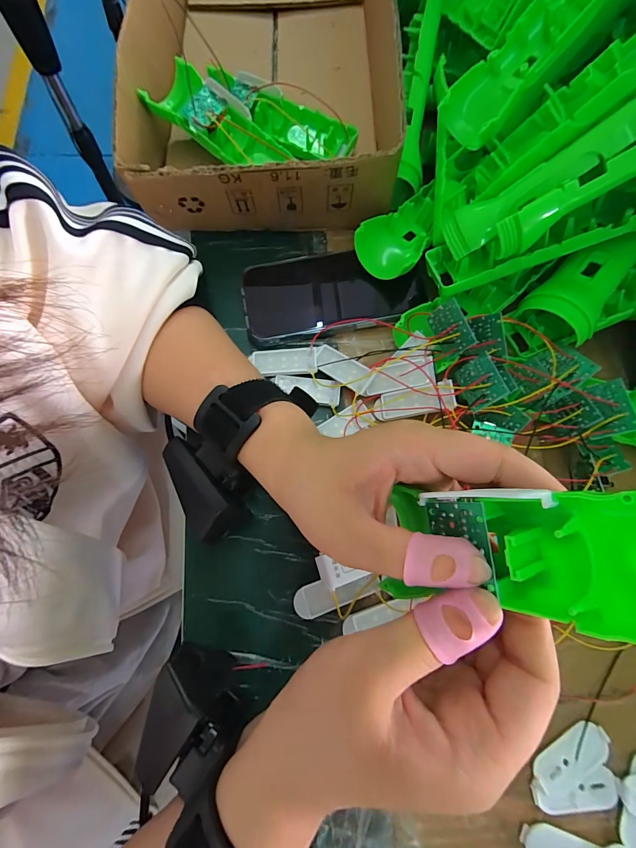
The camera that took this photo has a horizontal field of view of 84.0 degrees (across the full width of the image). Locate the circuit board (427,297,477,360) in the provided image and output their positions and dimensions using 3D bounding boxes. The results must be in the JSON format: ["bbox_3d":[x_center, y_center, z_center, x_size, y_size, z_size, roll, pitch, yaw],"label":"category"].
[{"bbox_3d":[0.092,-0.066,0.247,0.005,0.026,0.036,-20,88,-35],"label":"circuit board"}]

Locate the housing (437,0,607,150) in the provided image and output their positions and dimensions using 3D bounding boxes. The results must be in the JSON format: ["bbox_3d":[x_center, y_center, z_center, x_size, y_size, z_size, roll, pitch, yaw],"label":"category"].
[{"bbox_3d":[0.161,-0.262,0.224,0.170,0.039,0.051,-42,72,28],"label":"housing"}]

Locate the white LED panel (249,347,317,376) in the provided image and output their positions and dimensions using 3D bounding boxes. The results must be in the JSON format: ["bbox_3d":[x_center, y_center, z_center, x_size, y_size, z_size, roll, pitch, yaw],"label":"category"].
[{"bbox_3d":[-0.027,-0.048,0.280,0.050,0.007,0.022,-3,73,1],"label":"white LED panel"}]

